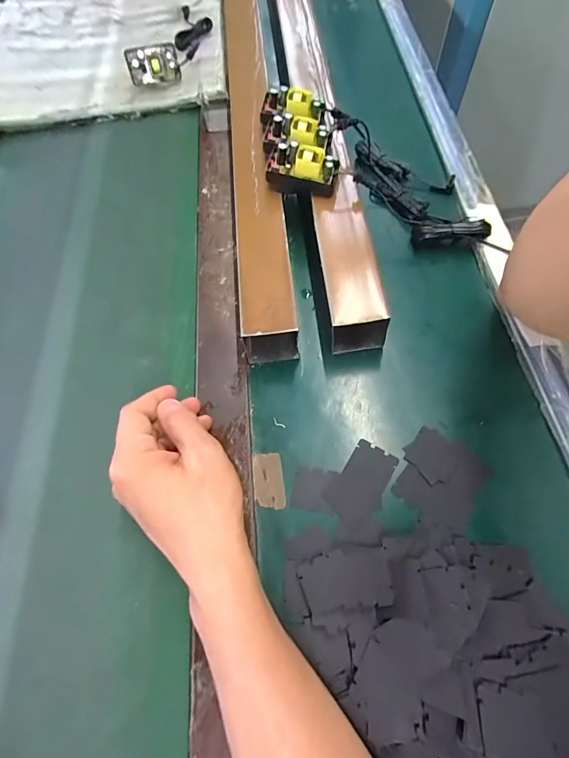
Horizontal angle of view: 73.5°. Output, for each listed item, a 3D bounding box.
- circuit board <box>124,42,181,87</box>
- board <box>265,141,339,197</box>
[{"bbox_3d":[-0.186,-0.445,0.539,0.069,0.043,0.018,-11,44,-5],"label":"circuit board"},{"bbox_3d":[0.019,-0.211,0.380,0.067,0.030,0.038,14,64,8],"label":"board"}]

